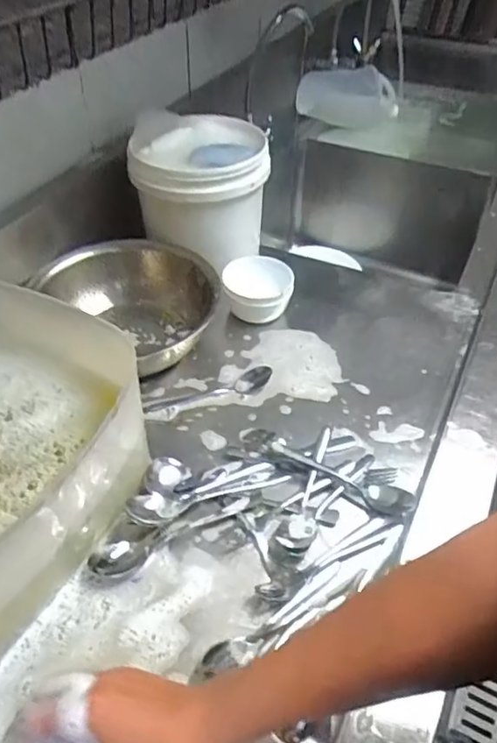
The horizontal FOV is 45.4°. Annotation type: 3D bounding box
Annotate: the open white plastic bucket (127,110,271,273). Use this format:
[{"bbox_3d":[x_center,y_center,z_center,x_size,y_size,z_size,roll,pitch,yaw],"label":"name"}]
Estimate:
[{"bbox_3d":[-0.081,-0.298,0.990,0.206,0.188,0.226,-2,44,-4],"label":"open white plastic bucket"}]

